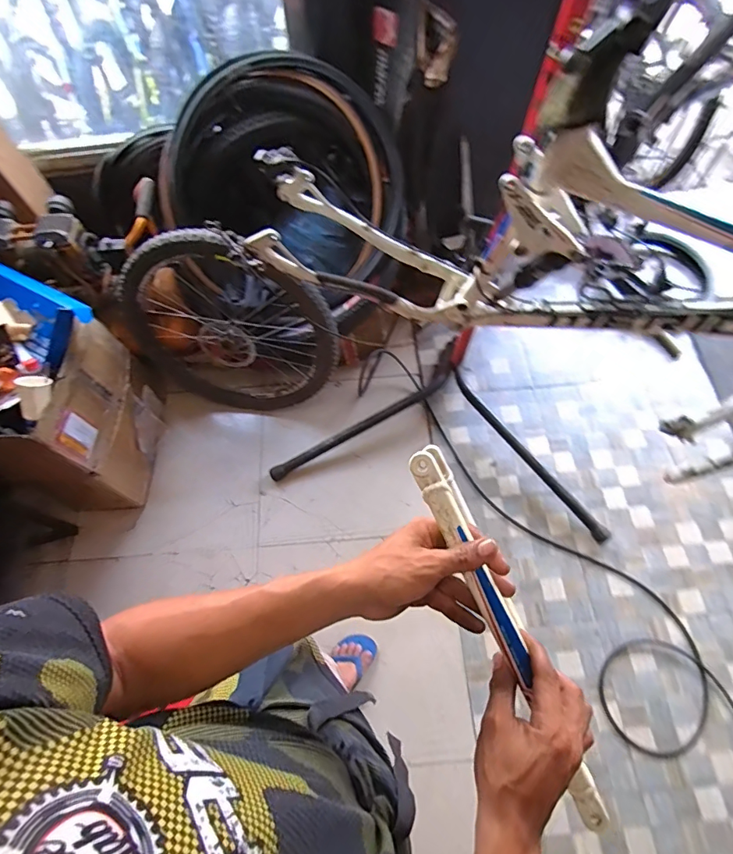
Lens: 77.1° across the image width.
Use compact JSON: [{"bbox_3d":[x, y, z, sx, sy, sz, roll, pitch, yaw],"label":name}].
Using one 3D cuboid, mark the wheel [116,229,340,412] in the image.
[{"bbox_3d":[-0.421,-0.285,1.412,0.671,0.665,0.088,7,52,7],"label":"wheel"}]

